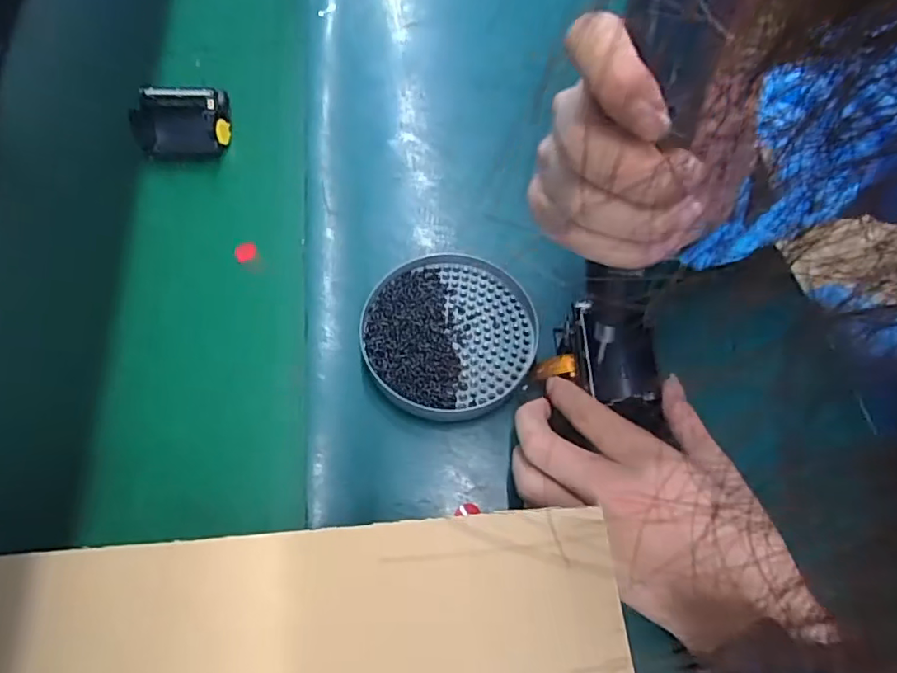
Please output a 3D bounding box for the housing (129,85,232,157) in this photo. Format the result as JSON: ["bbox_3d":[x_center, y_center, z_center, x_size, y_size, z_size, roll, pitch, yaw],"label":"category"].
[{"bbox_3d":[-0.224,-0.179,0.458,0.075,0.035,0.046,3,64,4],"label":"housing"}]

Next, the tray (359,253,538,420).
[{"bbox_3d":[0.000,-0.003,0.364,0.111,0.015,0.113,-1,63,2],"label":"tray"}]

